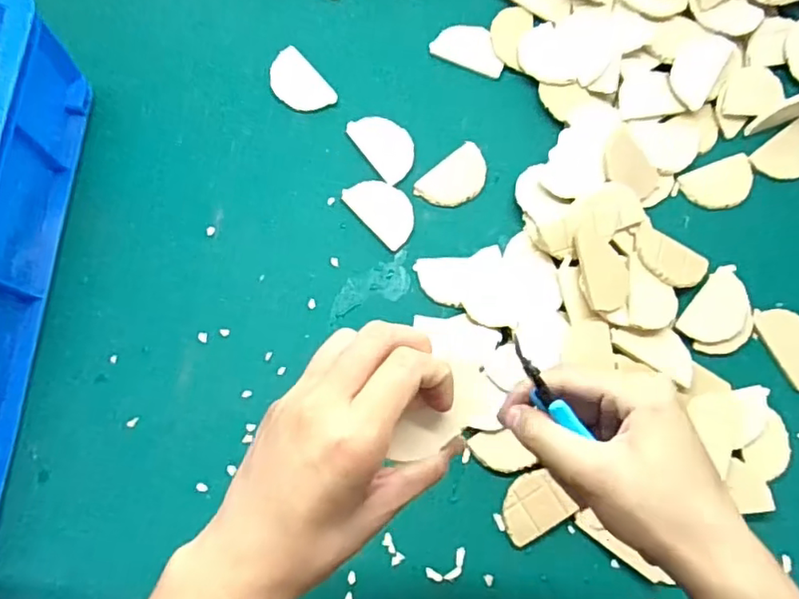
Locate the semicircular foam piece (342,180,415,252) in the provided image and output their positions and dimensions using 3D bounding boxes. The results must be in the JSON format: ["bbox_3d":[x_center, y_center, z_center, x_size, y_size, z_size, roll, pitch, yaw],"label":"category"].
[{"bbox_3d":[-0.013,-0.082,0.533,0.044,0.004,0.071,-41,79,-10],"label":"semicircular foam piece"}]

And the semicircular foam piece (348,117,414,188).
[{"bbox_3d":[-0.012,-0.142,0.547,0.042,0.004,0.071,-35,78,-8],"label":"semicircular foam piece"}]

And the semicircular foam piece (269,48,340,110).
[{"bbox_3d":[-0.095,-0.203,0.562,0.041,0.011,0.070,-38,78,-9],"label":"semicircular foam piece"}]

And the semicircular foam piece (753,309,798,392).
[{"bbox_3d":[0.338,0.038,0.507,0.045,0.005,0.069,-23,76,-6],"label":"semicircular foam piece"}]

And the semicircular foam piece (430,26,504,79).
[{"bbox_3d":[0.071,-0.244,0.574,0.071,0.007,0.041,25,77,7],"label":"semicircular foam piece"}]

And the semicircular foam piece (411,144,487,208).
[{"bbox_3d":[0.052,-0.110,0.539,0.069,0.004,0.044,-43,79,-10],"label":"semicircular foam piece"}]

